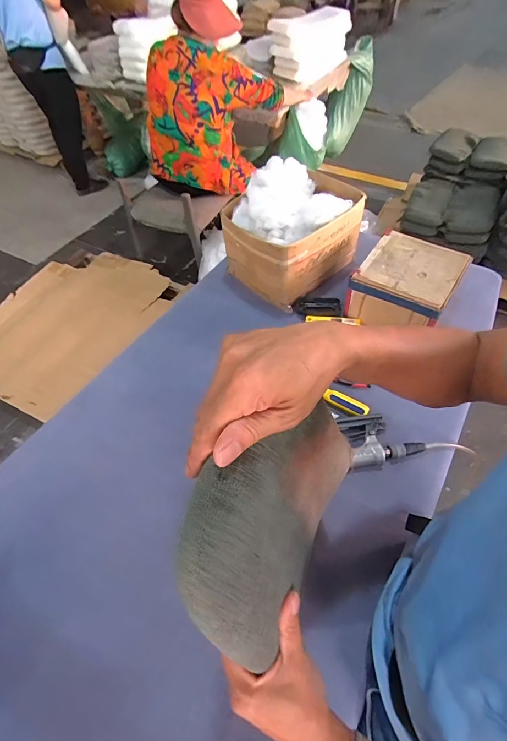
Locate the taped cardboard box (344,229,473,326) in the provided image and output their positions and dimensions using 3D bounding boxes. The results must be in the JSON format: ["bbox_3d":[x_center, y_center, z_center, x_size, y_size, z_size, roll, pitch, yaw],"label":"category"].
[{"bbox_3d":[0.367,-0.202,0.855,0.209,0.135,0.216,28,60,22],"label":"taped cardboard box"}]

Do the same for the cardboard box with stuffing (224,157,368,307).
[{"bbox_3d":[0.111,-0.360,0.925,0.312,0.238,0.232,-32,58,-18],"label":"cardboard box with stuffing"}]

